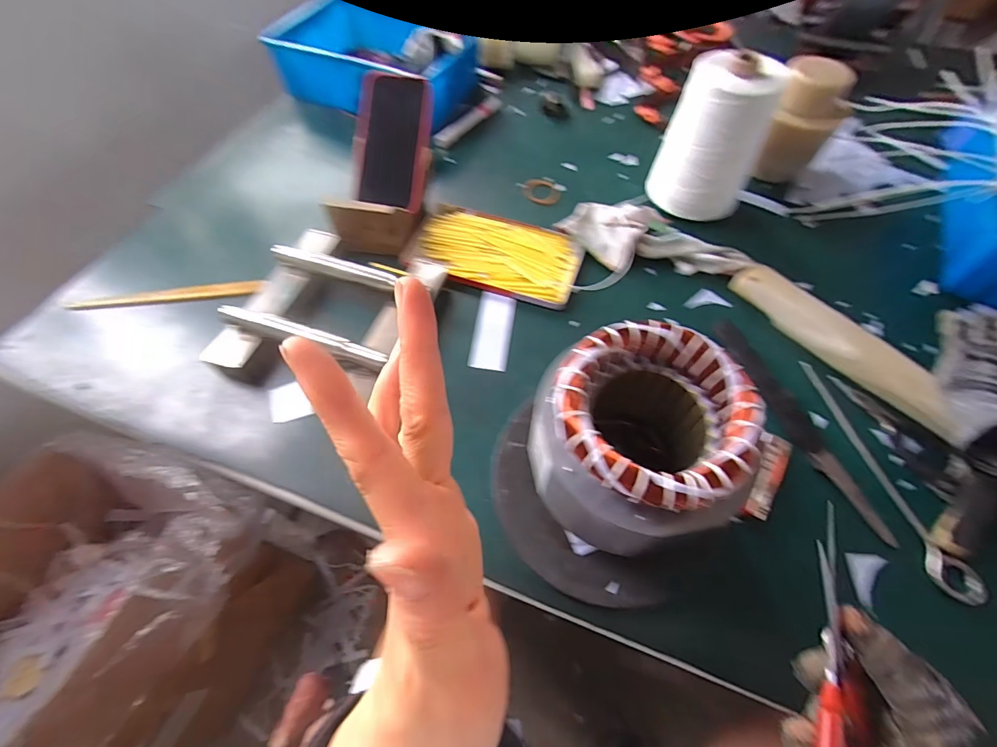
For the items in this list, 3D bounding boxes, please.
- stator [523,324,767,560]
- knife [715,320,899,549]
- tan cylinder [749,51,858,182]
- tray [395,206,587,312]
[{"bbox_3d":[0.101,0.061,0.337,0.127,0.150,0.131,-1,60,1],"label":"stator"},{"bbox_3d":[0.292,0.043,0.429,0.034,0.015,0.244,-19,61,-9],"label":"knife"},{"bbox_3d":[0.395,-0.329,0.579,0.096,0.127,0.074,8,60,6],"label":"tan cylinder"},{"bbox_3d":[-0.004,-0.150,0.542,0.205,0.022,0.128,15,62,10],"label":"tray"}]

